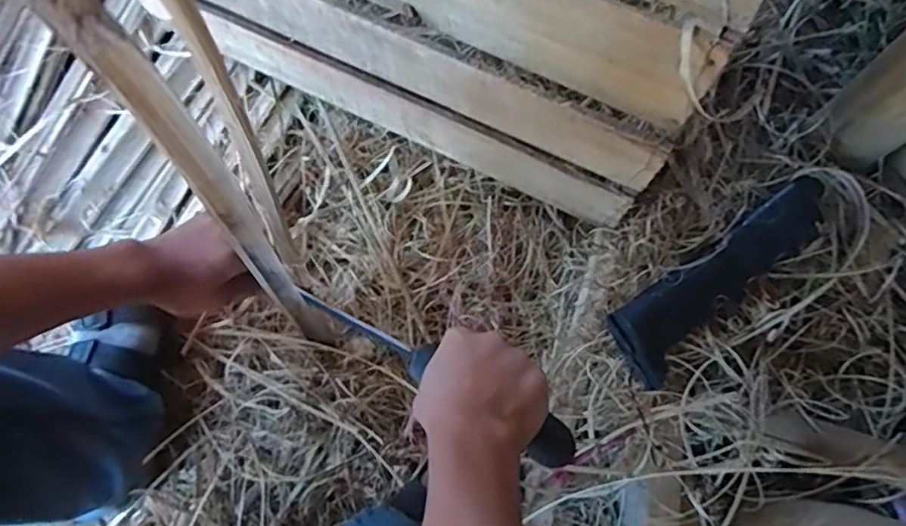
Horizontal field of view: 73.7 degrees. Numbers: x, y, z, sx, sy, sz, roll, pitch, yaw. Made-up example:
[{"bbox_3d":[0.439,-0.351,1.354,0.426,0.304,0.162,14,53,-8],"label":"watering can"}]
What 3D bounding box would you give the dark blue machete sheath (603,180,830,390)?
[{"bbox_3d":[0.289,0.002,0.614,0.315,0.029,0.071,-33,79,-21],"label":"dark blue machete sheath"}]

